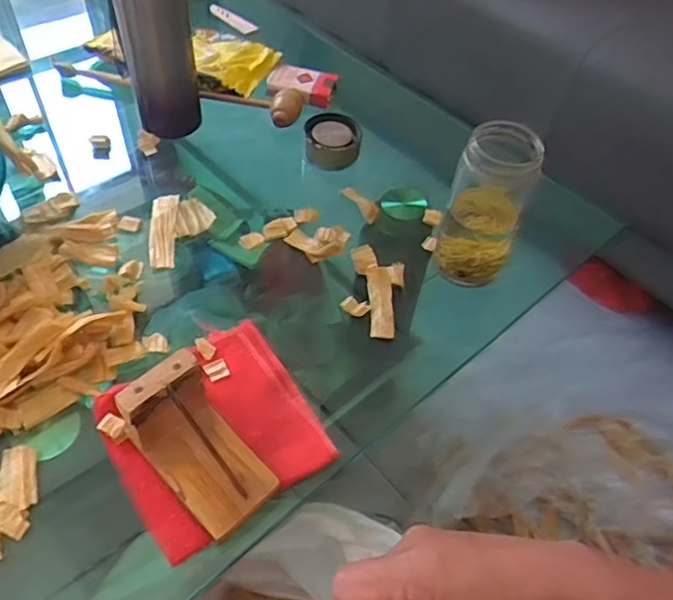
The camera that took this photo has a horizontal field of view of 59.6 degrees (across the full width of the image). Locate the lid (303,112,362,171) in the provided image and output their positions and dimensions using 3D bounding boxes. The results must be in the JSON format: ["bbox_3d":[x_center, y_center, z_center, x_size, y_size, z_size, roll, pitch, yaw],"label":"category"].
[{"bbox_3d":[-0.005,-0.188,0.690,0.063,0.033,0.068,1,52,-5],"label":"lid"}]

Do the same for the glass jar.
[{"bbox_3d":[0.146,-0.092,0.557,0.063,0.154,0.077,30,55,16],"label":"glass jar"}]

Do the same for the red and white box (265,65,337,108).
[{"bbox_3d":[-0.044,-0.282,0.766,0.087,0.021,0.052,19,53,9],"label":"red and white box"}]

